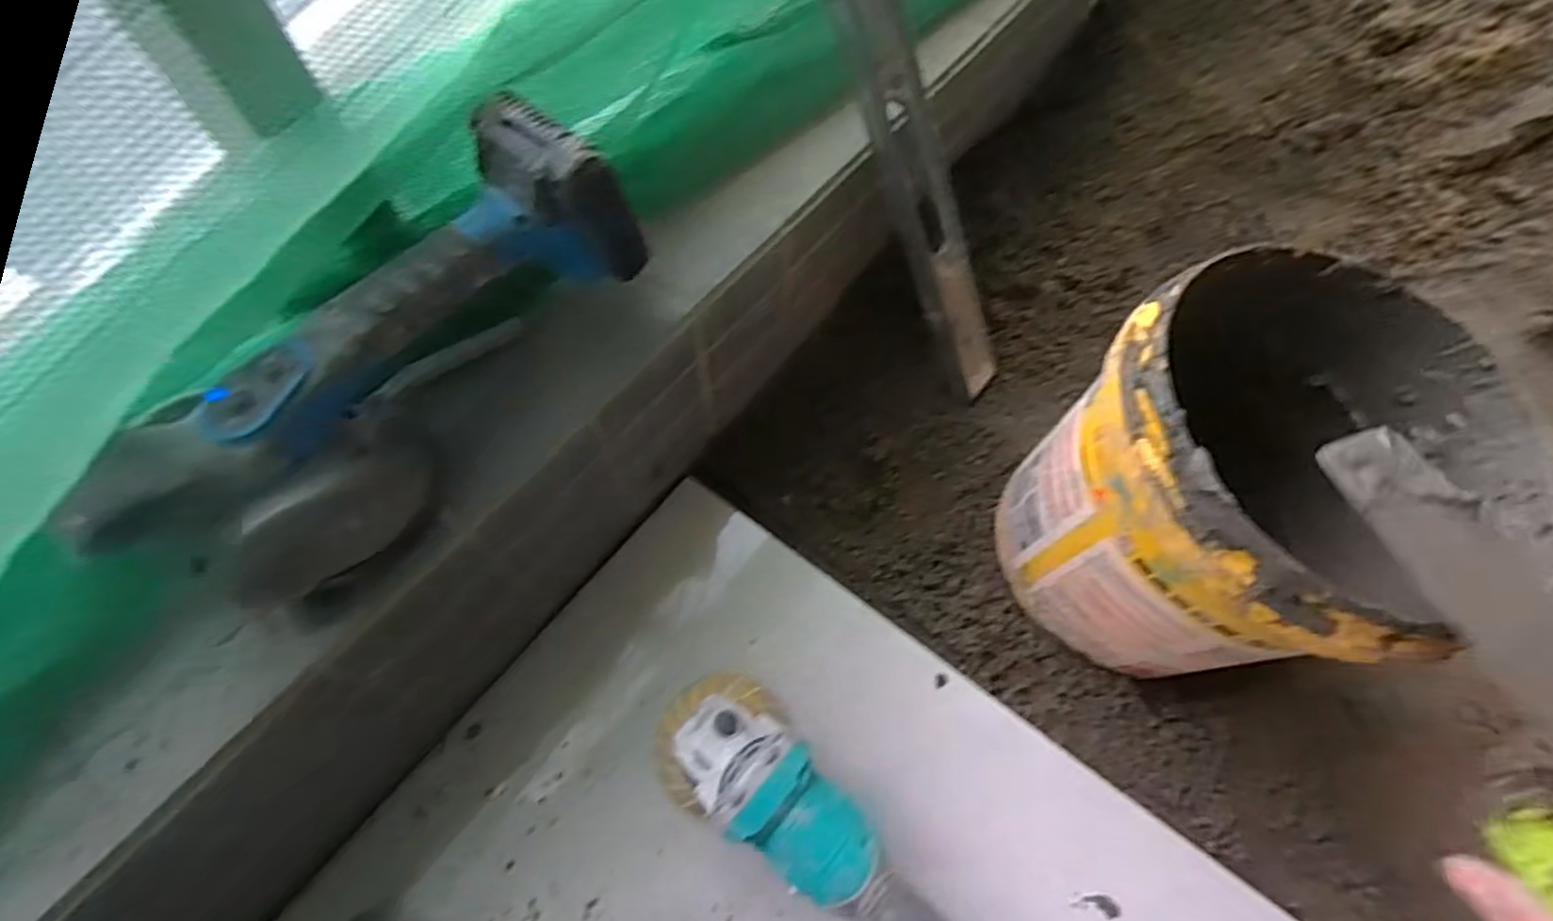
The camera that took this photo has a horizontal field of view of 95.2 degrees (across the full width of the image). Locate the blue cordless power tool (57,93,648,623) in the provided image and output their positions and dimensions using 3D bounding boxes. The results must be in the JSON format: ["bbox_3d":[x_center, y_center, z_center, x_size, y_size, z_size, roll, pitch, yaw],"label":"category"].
[{"bbox_3d":[-0.195,-0.058,0.362,0.092,0.129,0.271,35,81,16],"label":"blue cordless power tool"}]

